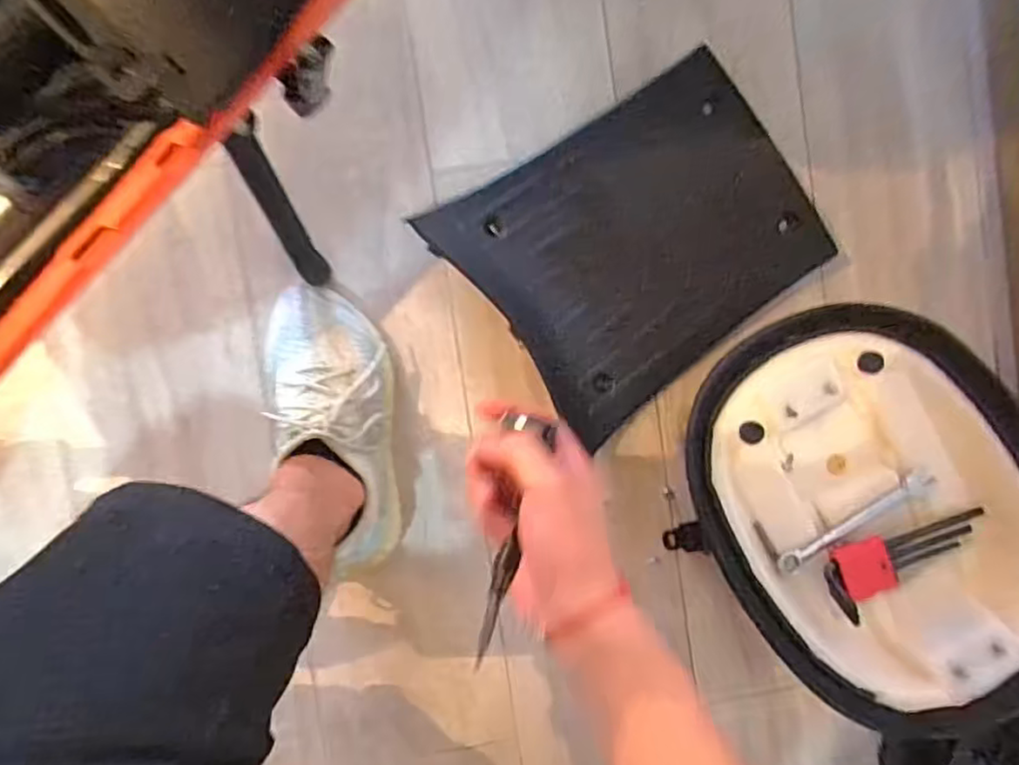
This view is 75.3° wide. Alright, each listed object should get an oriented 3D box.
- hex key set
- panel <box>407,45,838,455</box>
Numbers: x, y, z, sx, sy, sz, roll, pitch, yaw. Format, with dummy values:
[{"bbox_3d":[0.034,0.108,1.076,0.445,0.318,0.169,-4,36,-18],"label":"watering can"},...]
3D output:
[{"bbox_3d":[0.383,0.170,0.630,0.167,0.036,0.054,-17,94,-4],"label":"hex key set"},{"bbox_3d":[0.127,-0.133,0.657,0.309,0.069,0.272,-36,95,-2],"label":"panel"}]

